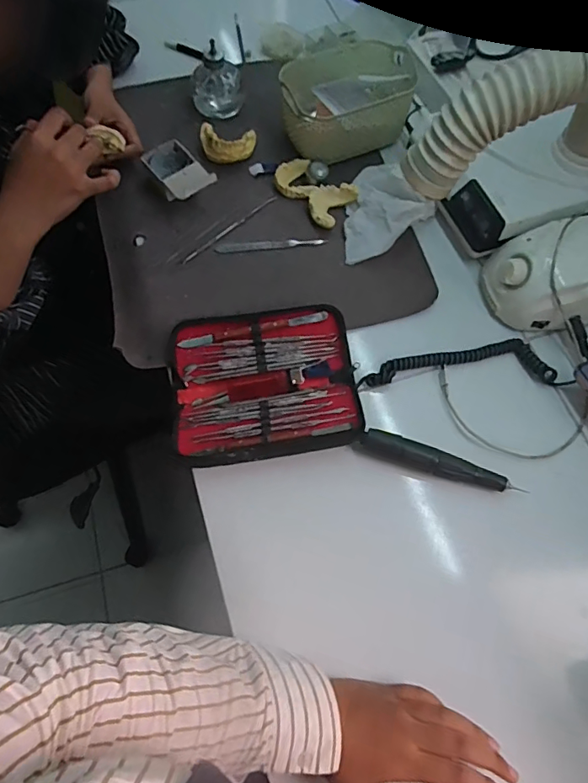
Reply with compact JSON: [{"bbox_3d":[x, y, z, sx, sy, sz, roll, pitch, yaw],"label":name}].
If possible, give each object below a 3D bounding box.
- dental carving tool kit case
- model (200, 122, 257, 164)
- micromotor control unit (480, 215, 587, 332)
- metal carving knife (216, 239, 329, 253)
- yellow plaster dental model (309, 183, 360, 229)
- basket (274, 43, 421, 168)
[{"bbox_3d":[-0.032,-0.012,0.540,0.196,0.022,0.172,-8,67,-4],"label":"dental carving tool kit case"},{"bbox_3d":[-0.089,-0.330,0.673,0.071,0.037,0.053,1,67,0],"label":"model"},{"bbox_3d":[0.303,-0.130,0.556,0.151,0.082,0.096,-5,67,-2],"label":"micromotor control unit"},{"bbox_3d":[-0.029,-0.184,0.627,0.137,0.004,0.014,-5,67,-2],"label":"metal carving knife"},{"bbox_3d":[0.045,-0.242,0.641,0.050,0.019,0.070,31,70,13],"label":"yellow plaster dental model"},{"bbox_3d":[0.068,-0.381,0.654,0.164,0.096,0.109,-29,70,-12],"label":"basket"}]

